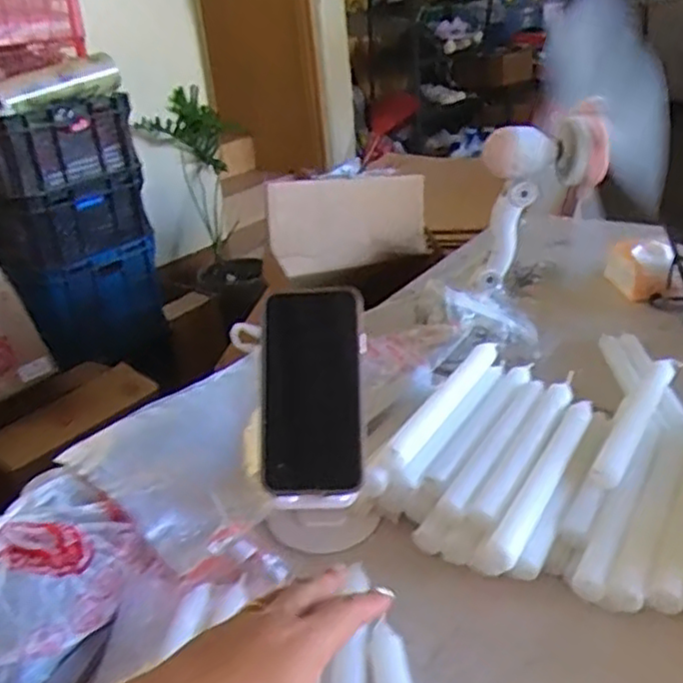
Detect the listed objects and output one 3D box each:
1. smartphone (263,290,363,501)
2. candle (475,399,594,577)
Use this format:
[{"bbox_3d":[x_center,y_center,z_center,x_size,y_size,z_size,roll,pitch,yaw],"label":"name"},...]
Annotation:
[{"bbox_3d":[-0.023,0.037,0.528,0.080,0.154,0.014,-3,-14,13],"label":"smartphone"},{"bbox_3d":[0.160,0.104,0.531,0.027,0.022,0.199,14,33,33],"label":"candle"}]

